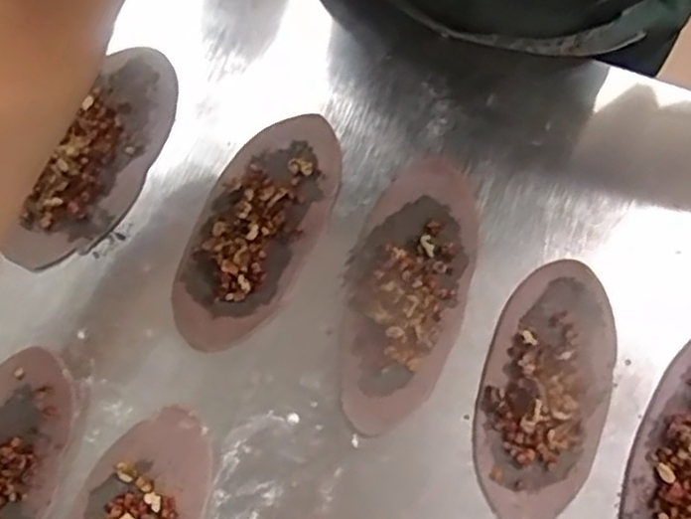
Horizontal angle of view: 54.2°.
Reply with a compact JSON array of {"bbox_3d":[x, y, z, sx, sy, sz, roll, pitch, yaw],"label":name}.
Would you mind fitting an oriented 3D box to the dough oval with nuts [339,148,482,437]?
[{"bbox_3d":[0.044,0.022,0.498,0.088,0.017,0.204,17,78,4],"label":"dough oval with nuts"}]

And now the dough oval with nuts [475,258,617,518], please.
[{"bbox_3d":[0.145,0.094,0.483,0.087,0.018,0.188,17,78,4],"label":"dough oval with nuts"}]

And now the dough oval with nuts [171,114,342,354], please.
[{"bbox_3d":[-0.067,-0.025,0.511,0.086,0.019,0.191,25,79,5],"label":"dough oval with nuts"}]

